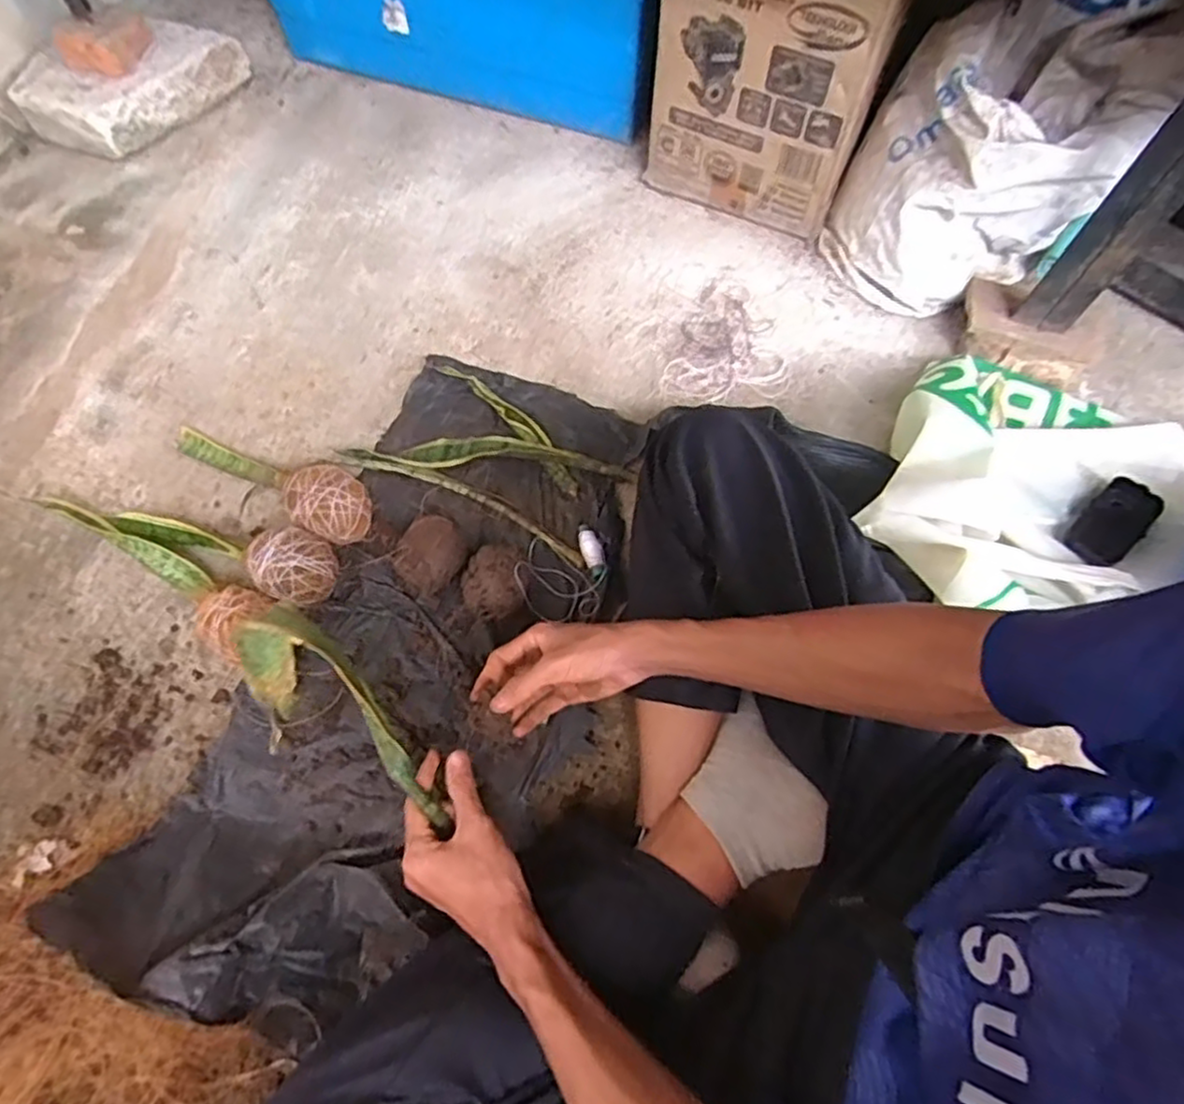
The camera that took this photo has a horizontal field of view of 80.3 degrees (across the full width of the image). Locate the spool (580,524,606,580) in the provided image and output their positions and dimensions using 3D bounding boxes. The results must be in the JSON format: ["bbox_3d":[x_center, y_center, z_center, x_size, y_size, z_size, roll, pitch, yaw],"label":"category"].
[{"bbox_3d":[-0.001,-0.001,0.692,0.017,0.015,0.065,-14,66,-6],"label":"spool"}]

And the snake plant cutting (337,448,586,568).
[{"bbox_3d":[-0.131,-0.053,0.723,0.283,0.017,0.028,25,68,11],"label":"snake plant cutting"}]

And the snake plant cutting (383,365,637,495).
[{"bbox_3d":[-0.076,-0.114,0.748,0.241,0.023,0.125,21,67,9],"label":"snake plant cutting"}]

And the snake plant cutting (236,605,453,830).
[{"bbox_3d":[-0.201,0.121,0.537,0.224,0.097,0.090,22,66,30],"label":"snake plant cutting"}]

